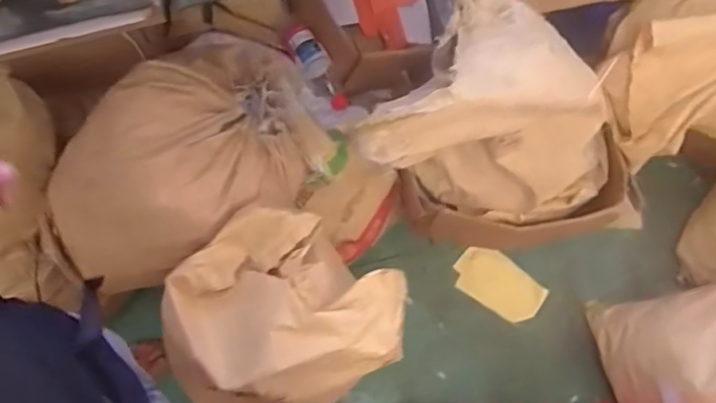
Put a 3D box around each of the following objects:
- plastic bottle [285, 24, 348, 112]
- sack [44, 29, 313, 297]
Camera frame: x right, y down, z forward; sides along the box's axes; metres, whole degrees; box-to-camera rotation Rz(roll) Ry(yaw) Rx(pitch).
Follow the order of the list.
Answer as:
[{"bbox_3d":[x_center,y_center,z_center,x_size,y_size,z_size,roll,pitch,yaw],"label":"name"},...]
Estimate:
[{"bbox_3d":[-0.086,-0.265,1.177,0.059,0.072,0.185,-31,99,-7],"label":"plastic bottle"},{"bbox_3d":[-0.337,-0.058,1.028,0.501,0.258,0.303,-26,80,-6],"label":"sack"}]

